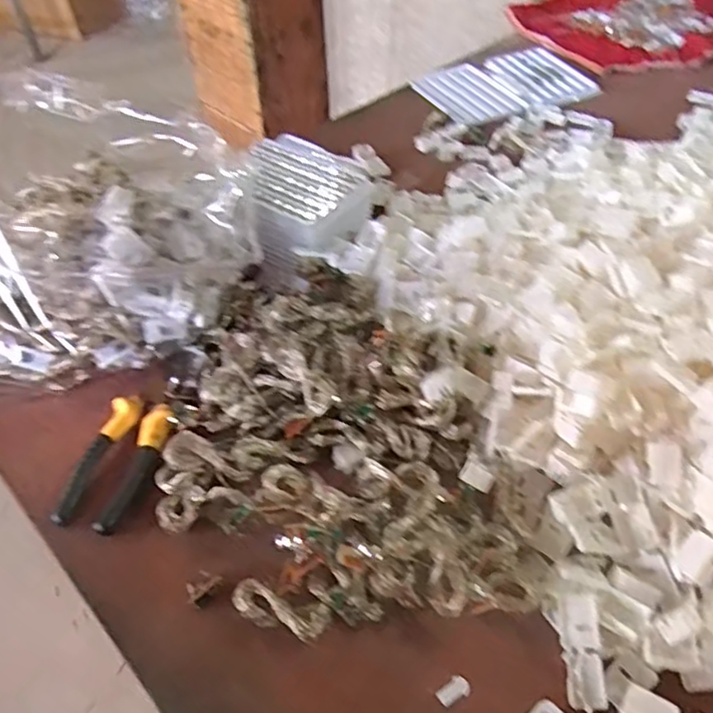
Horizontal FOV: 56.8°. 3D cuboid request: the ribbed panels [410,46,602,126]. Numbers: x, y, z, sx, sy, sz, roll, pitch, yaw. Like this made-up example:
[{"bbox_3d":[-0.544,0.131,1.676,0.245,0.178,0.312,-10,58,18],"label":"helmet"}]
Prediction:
[{"bbox_3d":[0.184,-0.334,0.813,0.208,0.009,0.143,-20,49,-15],"label":"ribbed panels"}]

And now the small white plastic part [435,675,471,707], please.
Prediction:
[{"bbox_3d":[0.052,0.177,0.349,0.018,0.004,0.012,-32,53,-24],"label":"small white plastic part"}]

